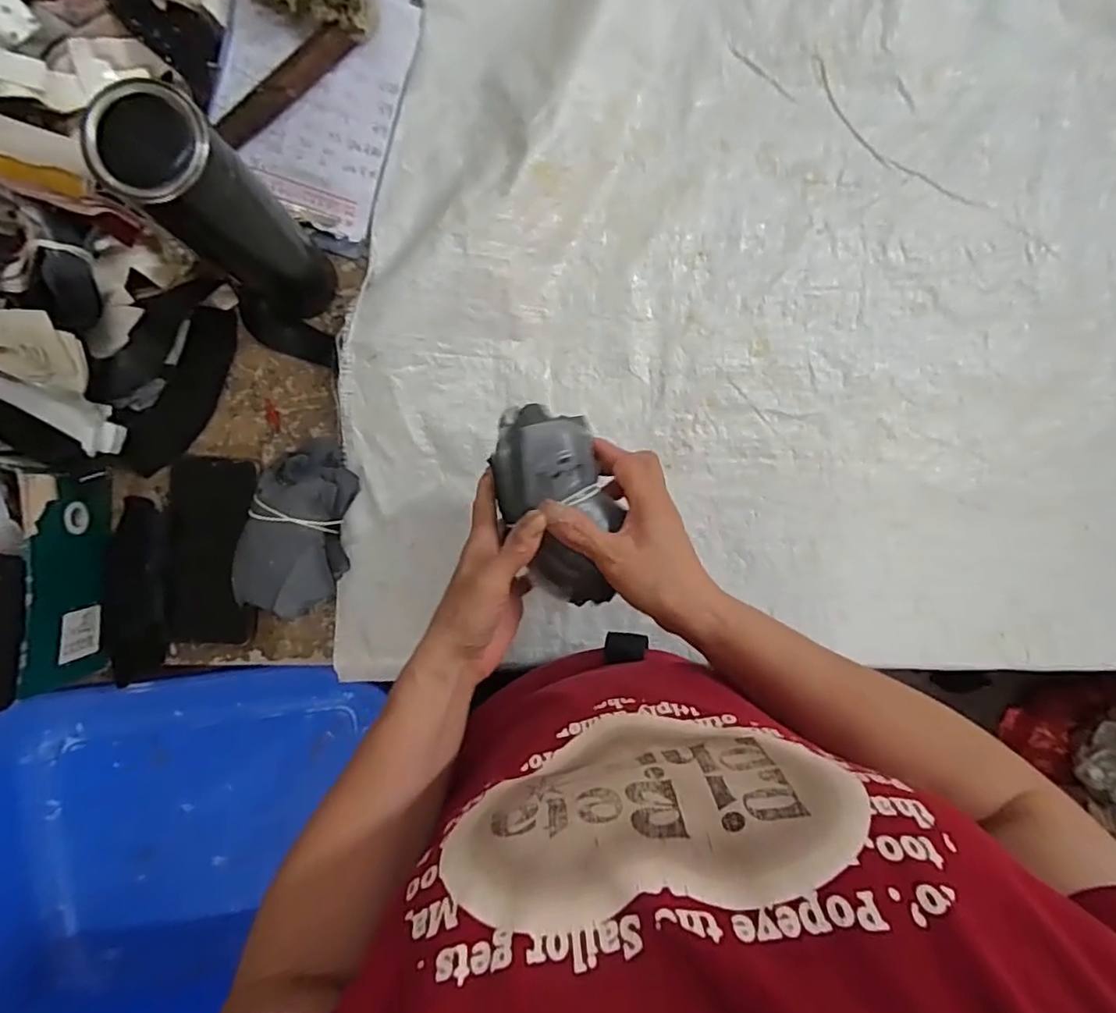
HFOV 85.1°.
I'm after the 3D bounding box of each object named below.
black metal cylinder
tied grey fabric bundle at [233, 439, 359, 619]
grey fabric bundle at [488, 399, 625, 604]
[{"bbox_3d":[-0.220,-0.193,0.424,0.054,0.225,0.061,38,90,-3],"label":"black metal cylinder"},{"bbox_3d":[-0.215,0.015,0.513,0.076,0.059,0.138,13,91,-3],"label":"tied grey fabric bundle"},{"bbox_3d":[0.001,-0.001,0.397,0.069,0.044,0.133,-16,95,-2],"label":"grey fabric bundle"}]

